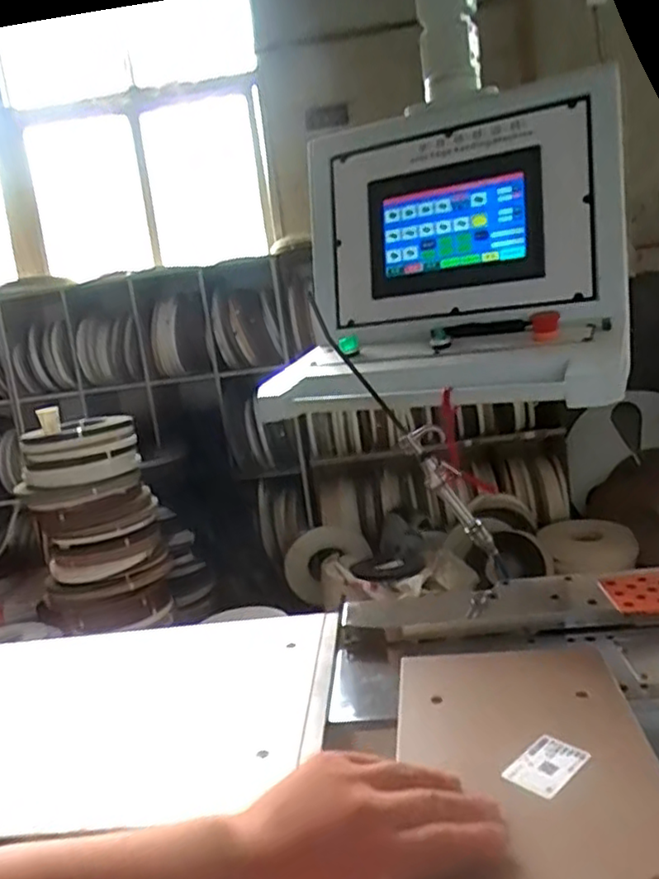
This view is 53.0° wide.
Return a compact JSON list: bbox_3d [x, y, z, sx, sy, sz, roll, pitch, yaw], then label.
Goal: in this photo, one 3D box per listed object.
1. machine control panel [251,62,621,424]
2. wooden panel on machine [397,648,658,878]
[{"bbox_3d":[0.152,-0.287,0.947,0.473,0.418,0.355,-2,11,27],"label":"machine control panel"},{"bbox_3d":[0.142,0.252,0.475,0.190,0.023,0.339,-7,10,7],"label":"wooden panel on machine"}]

